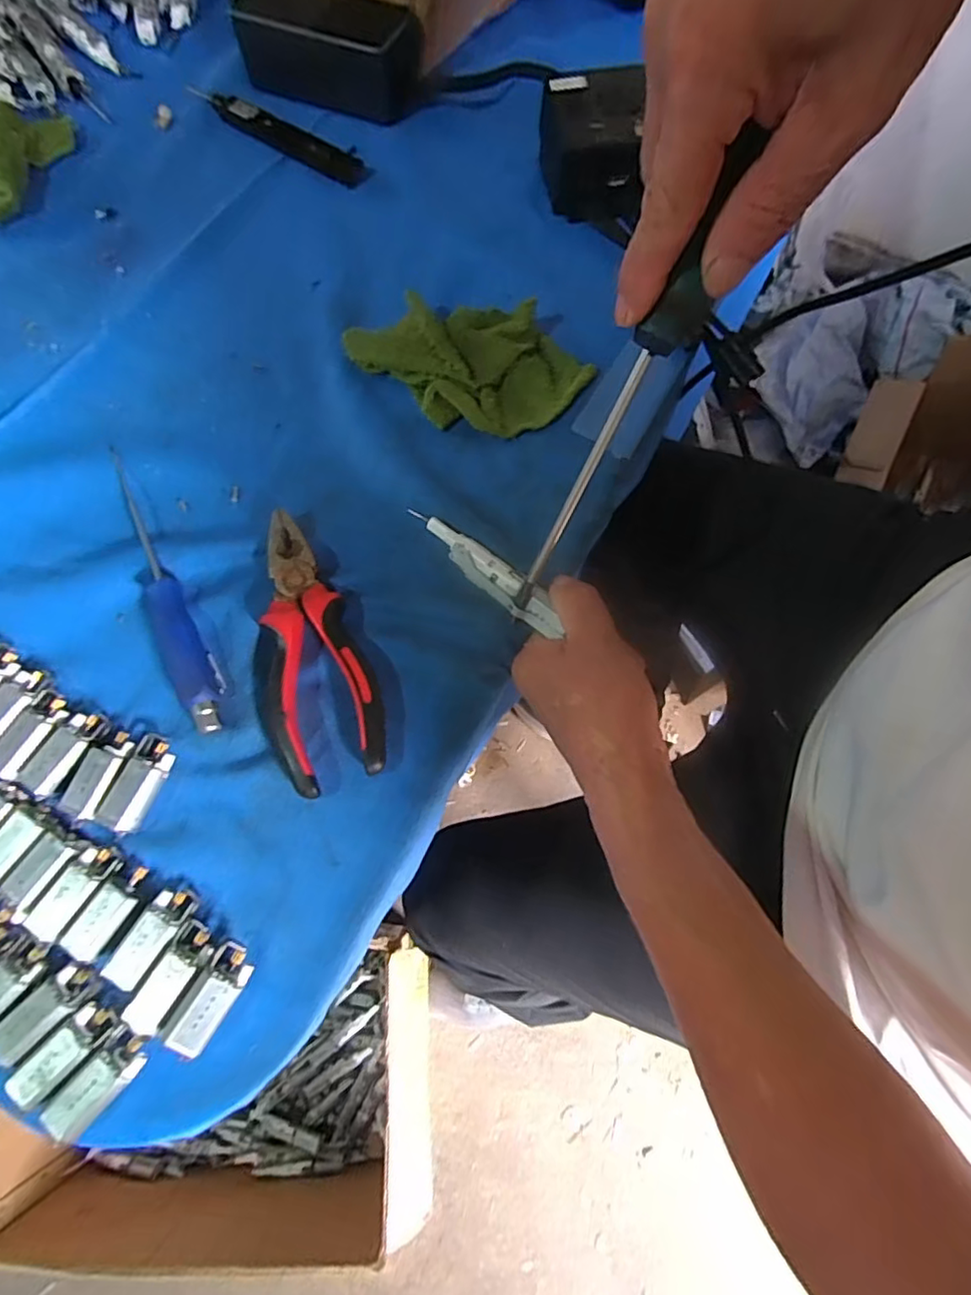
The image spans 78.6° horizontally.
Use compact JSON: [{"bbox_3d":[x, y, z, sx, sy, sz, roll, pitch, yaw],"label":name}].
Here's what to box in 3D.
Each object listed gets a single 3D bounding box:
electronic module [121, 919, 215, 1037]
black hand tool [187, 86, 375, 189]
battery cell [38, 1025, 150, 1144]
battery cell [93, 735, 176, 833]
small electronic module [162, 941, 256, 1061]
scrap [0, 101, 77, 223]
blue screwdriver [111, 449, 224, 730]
[{"bbox_3d":[-0.144,0.153,0.273,0.020,0.011,0.046,31,75,8],"label":"electronic module"},{"bbox_3d":[-0.160,-0.396,0.450,0.173,0.012,0.025,34,76,8],"label":"black hand tool"},{"bbox_3d":[-0.168,0.190,0.259,0.019,0.006,0.046,37,76,9],"label":"battery cell"},{"bbox_3d":[-0.175,0.069,0.301,0.022,0.013,0.046,21,74,5],"label":"battery cell"},{"bbox_3d":[-0.125,0.160,0.271,0.020,0.015,0.044,29,75,7],"label":"small electronic module"},{"bbox_3d":[-0.349,-0.368,0.432,0.087,0.028,0.099,-25,76,-8],"label":"scrap"},{"bbox_3d":[-0.183,-0.037,0.332,0.017,0.020,0.186,-26,76,-9],"label":"blue screwdriver"}]

